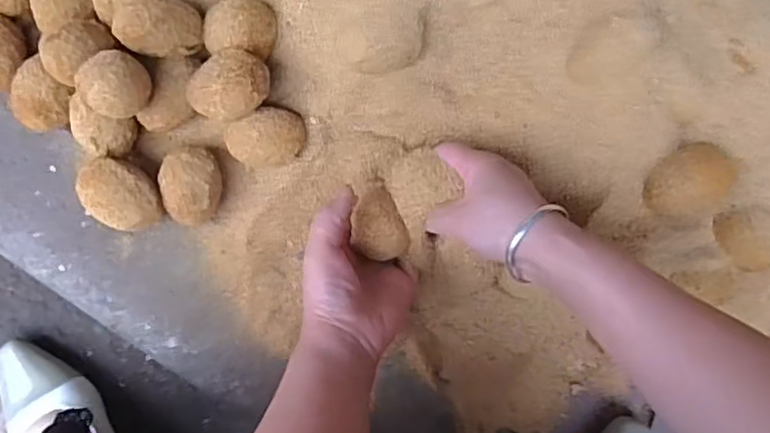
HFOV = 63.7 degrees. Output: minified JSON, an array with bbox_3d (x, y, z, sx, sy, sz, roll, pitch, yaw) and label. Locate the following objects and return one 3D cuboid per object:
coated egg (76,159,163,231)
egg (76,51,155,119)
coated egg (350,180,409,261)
[{"bbox_3d":[-0.205,-0.016,0.489,0.069,0.046,0.048,35,84,-3],"label":"coated egg"},{"bbox_3d":[-0.193,-0.095,0.446,0.043,0.046,0.046,0,87,-6],"label":"egg"},{"bbox_3d":[-0.004,0.003,0.467,0.036,0.035,0.057,-9,89,-2],"label":"coated egg"}]

